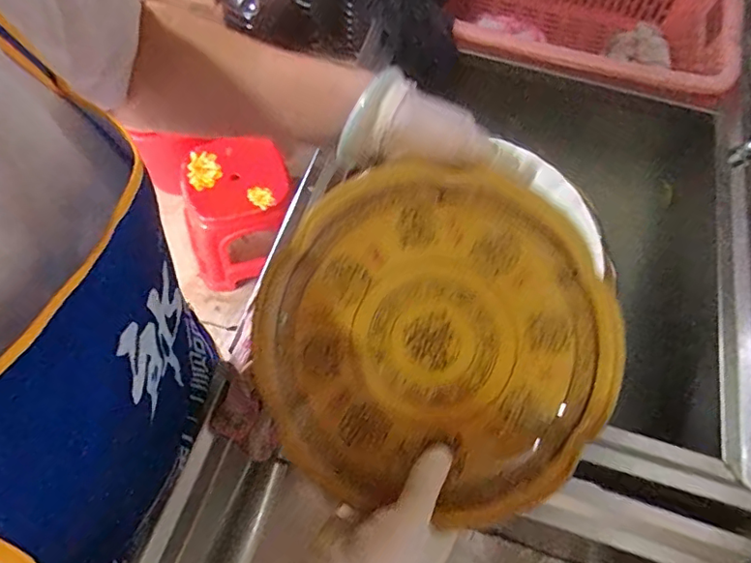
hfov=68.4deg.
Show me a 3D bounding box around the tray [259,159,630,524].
[{"bbox_3d":[0.043,0.042,0.392,0.243,0.026,0.227,0,86,1],"label":"tray"}]

